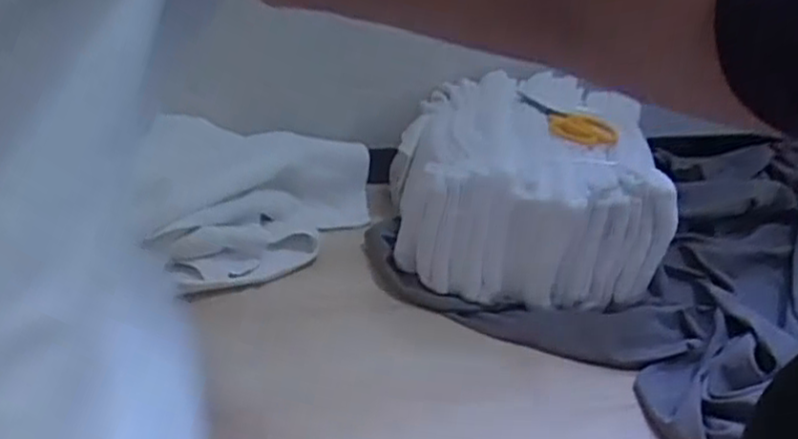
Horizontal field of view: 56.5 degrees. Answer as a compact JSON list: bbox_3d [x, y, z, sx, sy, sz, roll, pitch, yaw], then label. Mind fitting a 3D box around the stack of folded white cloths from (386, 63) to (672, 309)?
[{"bbox_3d":[0.158,-0.041,1.017,0.334,0.200,0.316,3,31,3],"label":"stack of folded white cloths"}]

